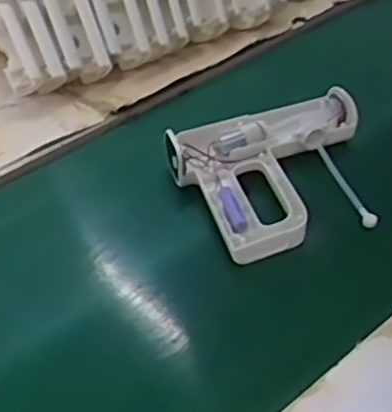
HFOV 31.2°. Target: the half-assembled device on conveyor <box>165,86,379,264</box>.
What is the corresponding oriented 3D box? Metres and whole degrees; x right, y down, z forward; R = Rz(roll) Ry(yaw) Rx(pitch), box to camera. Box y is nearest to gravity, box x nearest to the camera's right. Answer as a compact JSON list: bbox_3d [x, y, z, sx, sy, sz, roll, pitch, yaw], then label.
[{"bbox_3d":[0.096,-0.043,0.726,0.214,0.042,0.186,-17,44,-14],"label":"half-assembled device on conveyor"}]

